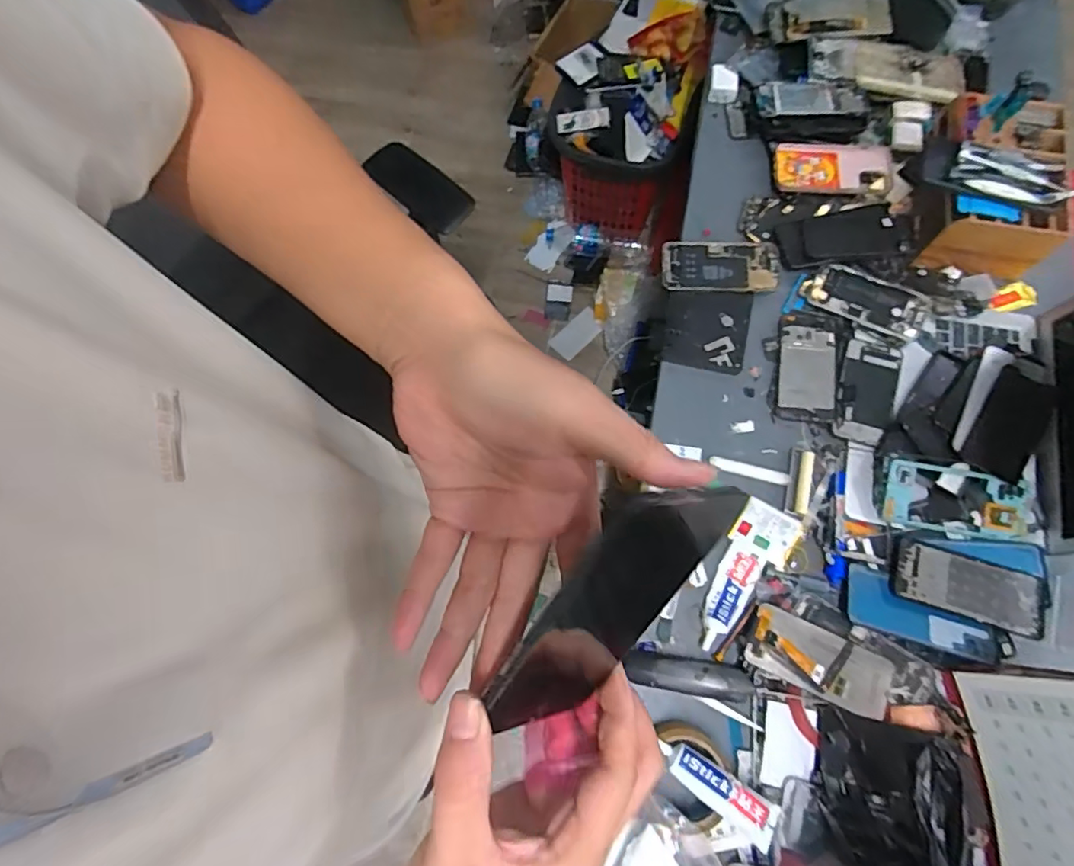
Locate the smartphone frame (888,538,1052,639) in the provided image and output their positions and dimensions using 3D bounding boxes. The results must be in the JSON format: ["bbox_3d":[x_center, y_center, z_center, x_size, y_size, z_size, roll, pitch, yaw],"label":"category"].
[{"bbox_3d":[0.498,0.179,0.664,0.166,0.012,0.069,16,74,7],"label":"smartphone frame"}]

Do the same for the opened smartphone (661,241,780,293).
[{"bbox_3d":[0.259,-0.234,0.812,0.160,0.008,0.079,1,73,2],"label":"opened smartphone"}]

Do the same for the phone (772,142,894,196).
[{"bbox_3d":[0.435,-0.387,0.848,0.166,0.016,0.083,7,73,4],"label":"phone"}]

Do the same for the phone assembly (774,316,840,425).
[{"bbox_3d":[0.362,-0.086,0.771,0.078,0.012,0.143,9,73,5],"label":"phone assembly"}]

